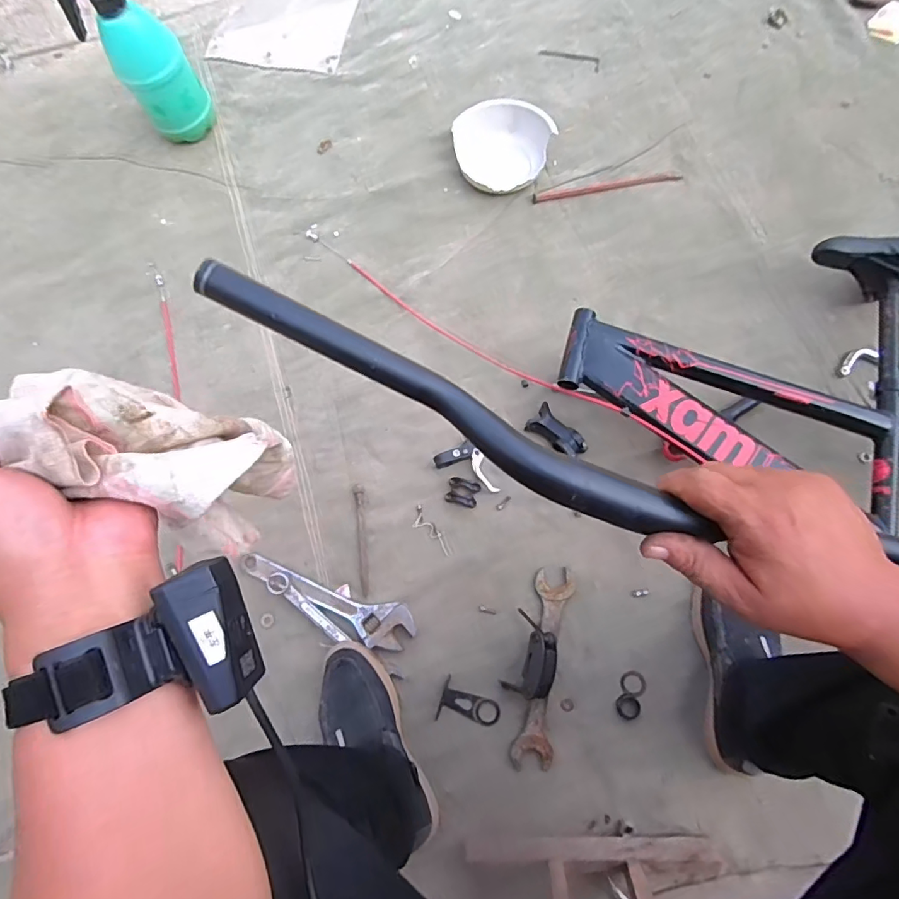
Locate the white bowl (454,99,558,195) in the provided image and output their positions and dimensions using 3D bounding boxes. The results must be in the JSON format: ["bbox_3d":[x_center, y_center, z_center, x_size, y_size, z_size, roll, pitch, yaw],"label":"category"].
[{"bbox_3d":[0.090,-0.557,0.929,0.159,0.072,0.169,0,76,0],"label":"white bowl"}]

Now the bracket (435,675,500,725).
[{"bbox_3d":[0.030,0.370,0.720,0.086,0.008,0.057,16,76,4],"label":"bracket"}]

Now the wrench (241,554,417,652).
[{"bbox_3d":[-0.188,0.224,0.747,0.282,0.014,0.066,20,77,5],"label":"wrench"}]

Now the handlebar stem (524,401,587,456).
[{"bbox_3d":[0.171,-0.020,0.807,0.053,0.044,0.100,-41,79,-9],"label":"handlebar stem"}]

